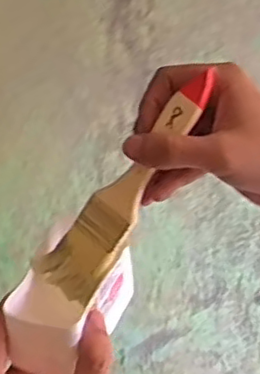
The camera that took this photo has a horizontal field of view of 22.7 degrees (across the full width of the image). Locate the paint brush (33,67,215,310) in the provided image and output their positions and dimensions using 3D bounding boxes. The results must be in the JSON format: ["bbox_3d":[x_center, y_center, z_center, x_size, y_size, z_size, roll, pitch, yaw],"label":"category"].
[{"bbox_3d":[-0.001,0.002,0.412,0.037,0.017,0.164,43,104,38],"label":"paint brush"}]

